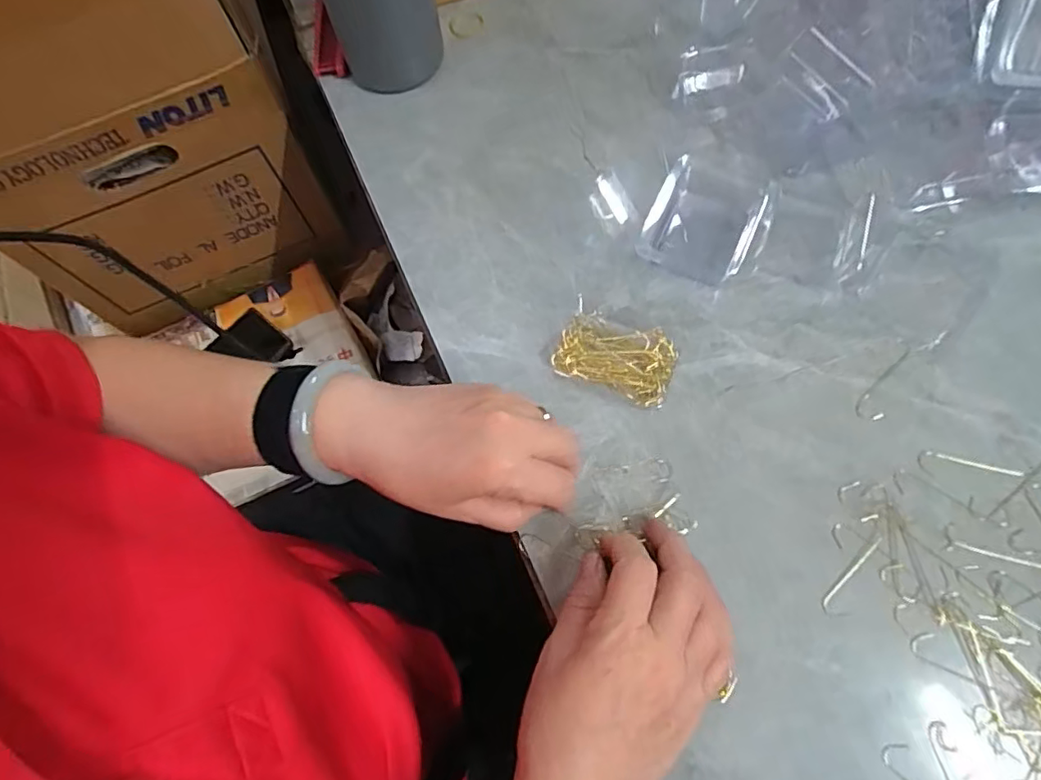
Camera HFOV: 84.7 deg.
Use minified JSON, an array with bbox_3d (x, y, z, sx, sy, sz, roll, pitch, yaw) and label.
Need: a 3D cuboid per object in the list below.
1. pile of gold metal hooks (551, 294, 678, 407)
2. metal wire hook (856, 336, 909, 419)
[{"bbox_3d":[0.062,-0.022,0.366,0.072,0.017,0.052,20,71,10],"label":"pile of gold metal hooks"},{"bbox_3d":[0.229,-0.006,0.354,0.016,0.004,0.063,36,74,15],"label":"metal wire hook"}]

